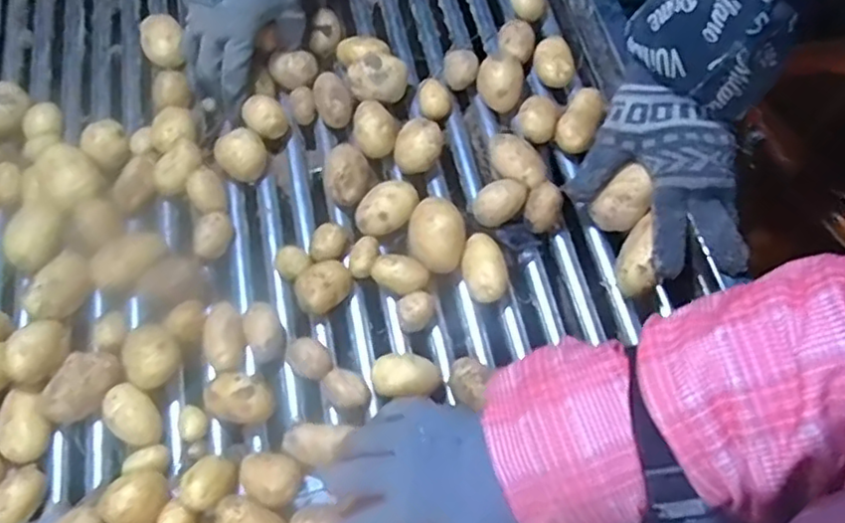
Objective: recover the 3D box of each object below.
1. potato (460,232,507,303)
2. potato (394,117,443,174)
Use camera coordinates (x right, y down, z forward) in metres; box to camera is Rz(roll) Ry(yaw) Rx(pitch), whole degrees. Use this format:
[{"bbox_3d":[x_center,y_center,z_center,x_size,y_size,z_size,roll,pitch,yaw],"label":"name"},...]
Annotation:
[{"bbox_3d":[0.051,0.008,0.541,0.035,0.035,0.059,0,61,2],"label":"potato"},{"bbox_3d":[-0.004,-0.100,0.588,0.042,0.040,0.037,0,61,2],"label":"potato"}]

